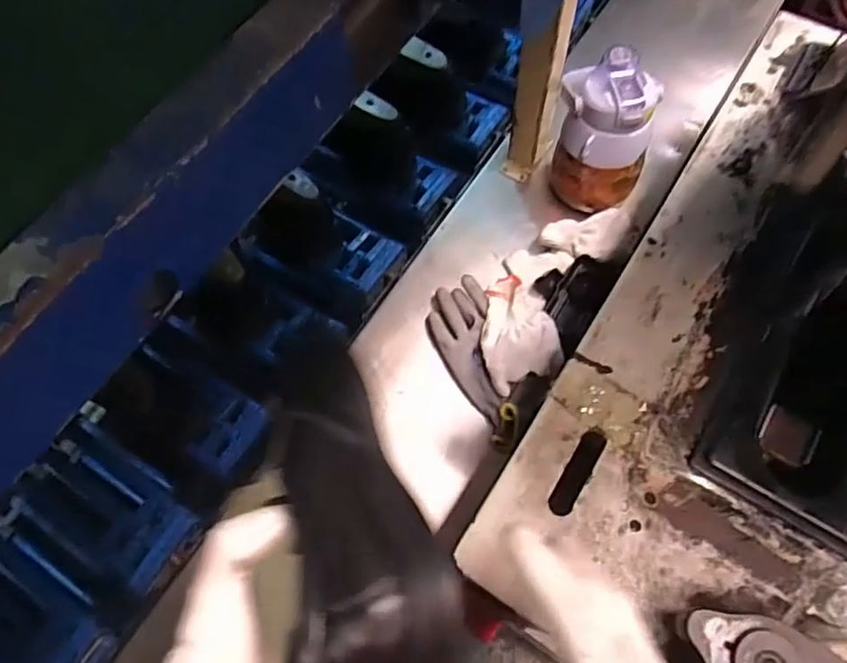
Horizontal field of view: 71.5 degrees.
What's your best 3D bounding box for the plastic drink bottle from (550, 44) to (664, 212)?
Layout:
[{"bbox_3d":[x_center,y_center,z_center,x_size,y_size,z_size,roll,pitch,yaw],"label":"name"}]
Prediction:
[{"bbox_3d":[0.219,-0.230,0.716,0.093,0.195,0.095,-1,67,2],"label":"plastic drink bottle"}]

